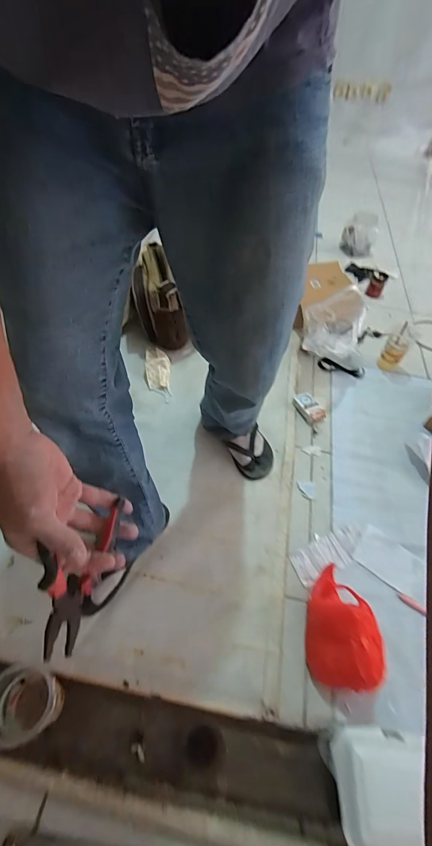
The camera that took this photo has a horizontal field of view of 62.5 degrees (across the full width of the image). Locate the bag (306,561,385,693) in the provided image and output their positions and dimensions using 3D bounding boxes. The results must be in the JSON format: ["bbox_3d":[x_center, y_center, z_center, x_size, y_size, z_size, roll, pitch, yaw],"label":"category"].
[{"bbox_3d":[0.244,0.395,0.685,0.117,0.102,0.187,14,51,7],"label":"bag"}]

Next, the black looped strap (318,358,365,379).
[{"bbox_3d":[0.426,-0.184,1.211,0.155,0.020,0.046,19,52,10],"label":"black looped strap"}]

